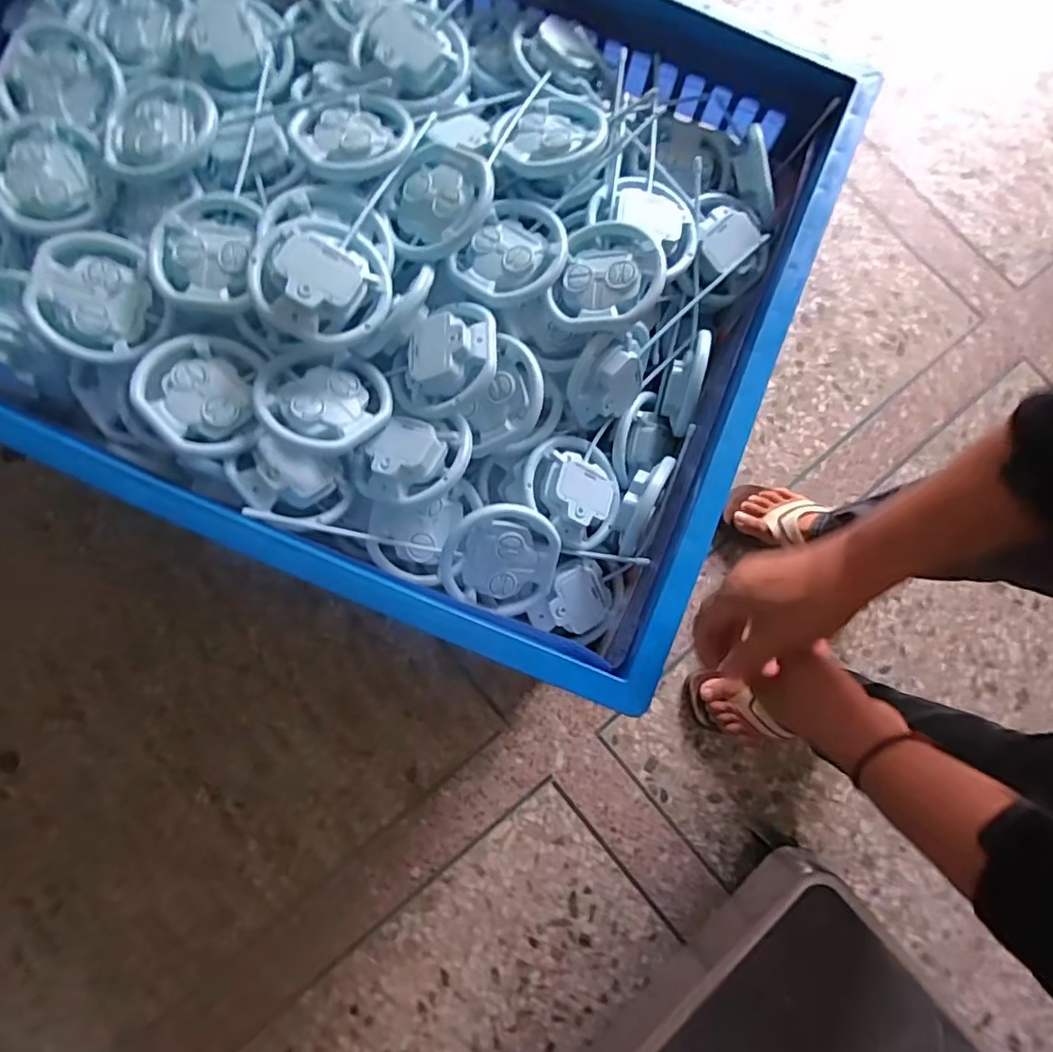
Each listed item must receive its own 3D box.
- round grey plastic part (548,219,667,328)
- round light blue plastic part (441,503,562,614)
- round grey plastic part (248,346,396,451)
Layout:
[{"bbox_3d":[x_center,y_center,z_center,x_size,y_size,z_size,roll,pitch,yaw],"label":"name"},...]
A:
[{"bbox_3d":[0.076,-0.229,0.530,0.094,0.027,0.111,16,76,6],"label":"round grey plastic part"},{"bbox_3d":[-0.019,0.030,0.525,0.104,0.020,0.101,-6,113,-13],"label":"round light blue plastic part"},{"bbox_3d":[-0.176,-0.102,0.504,0.107,0.038,0.107,9,57,-14],"label":"round grey plastic part"}]

